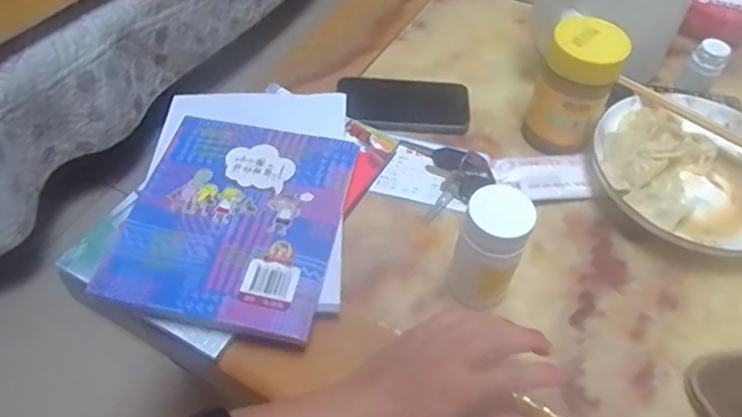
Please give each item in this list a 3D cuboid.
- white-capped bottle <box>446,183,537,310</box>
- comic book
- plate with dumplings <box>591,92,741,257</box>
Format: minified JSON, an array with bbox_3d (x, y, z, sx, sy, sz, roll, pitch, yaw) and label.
[{"bbox_3d":[0.095,0.034,0.482,0.048,0.095,0.054,22,54,15],"label":"white-capped bottle"},{"bbox_3d":[-0.115,0.005,0.523,0.171,0.017,0.205,11,52,3],"label":"comic book"},{"bbox_3d":[0.327,-0.043,0.602,0.196,0.034,0.184,1,51,-1],"label":"plate with dumplings"}]

